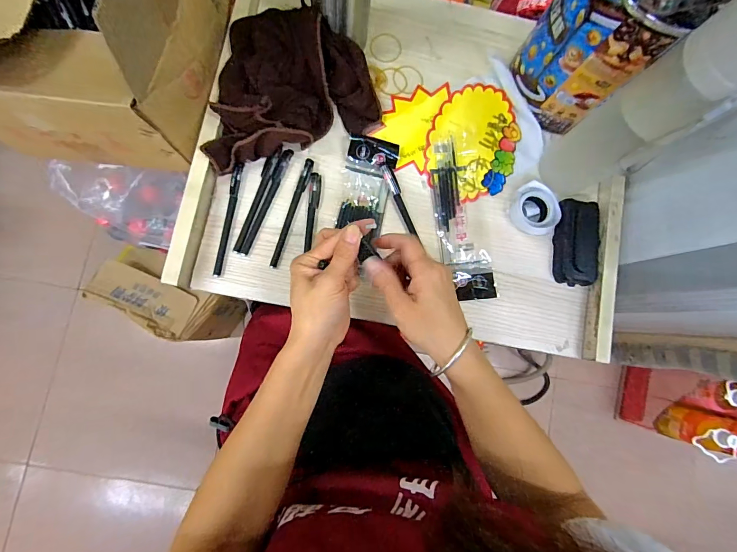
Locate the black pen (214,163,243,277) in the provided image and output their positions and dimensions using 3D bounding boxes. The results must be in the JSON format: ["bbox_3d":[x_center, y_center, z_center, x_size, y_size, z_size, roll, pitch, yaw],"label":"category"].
[{"bbox_3d":[-0.172,-0.068,0.443,0.013,0.013,0.137,10,84,-3],"label":"black pen"}]

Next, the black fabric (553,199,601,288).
[{"bbox_3d":[0.269,-0.044,0.467,0.057,0.020,0.109,5,84,-4],"label":"black fabric"}]

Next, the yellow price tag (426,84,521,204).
[{"bbox_3d":[0.137,-0.176,0.477,0.114,0.005,0.152,12,85,-3],"label":"yellow price tag"}]

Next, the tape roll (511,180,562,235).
[{"bbox_3d":[0.213,-0.084,0.467,0.052,0.020,0.066,-27,87,-7],"label":"tape roll"}]

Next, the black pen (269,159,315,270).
[{"bbox_3d":[-0.095,-0.079,0.450,0.012,0.006,0.142,18,83,-2],"label":"black pen"}]

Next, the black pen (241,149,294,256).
[{"bbox_3d":[-0.124,-0.091,0.448,0.013,0.006,0.141,22,83,-2],"label":"black pen"}]

